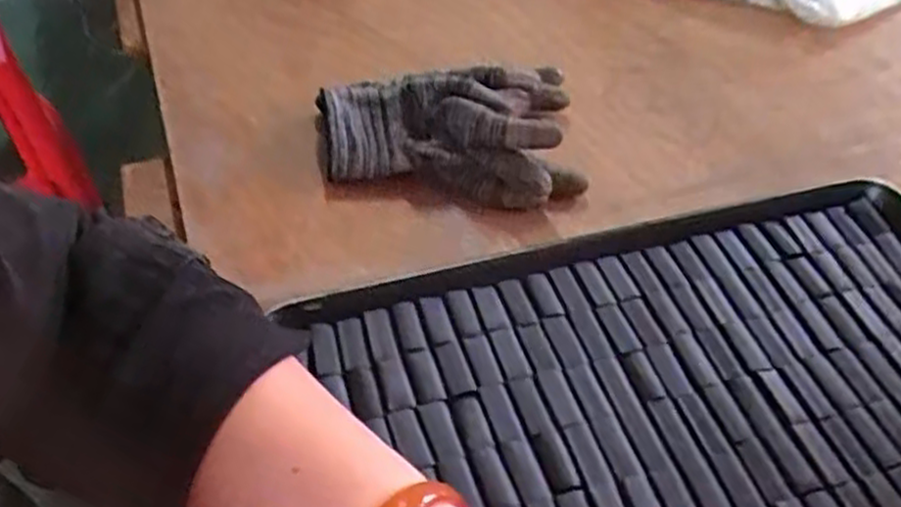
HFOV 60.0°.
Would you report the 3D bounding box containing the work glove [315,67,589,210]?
[{"bbox_3d":[-0.001,-0.076,0.496,0.166,0.054,0.103,-2,50,-2],"label":"work glove"}]

